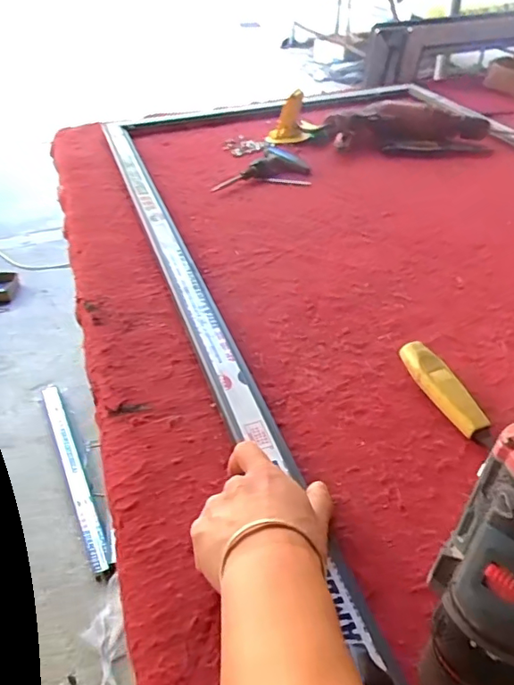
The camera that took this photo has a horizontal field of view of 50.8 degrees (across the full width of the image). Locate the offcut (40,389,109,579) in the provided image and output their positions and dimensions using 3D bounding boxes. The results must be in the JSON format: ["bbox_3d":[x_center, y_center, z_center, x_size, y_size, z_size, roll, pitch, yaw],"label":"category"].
[{"bbox_3d":[-0.507,0.346,1.494,0.051,0.043,0.666,-19,44,-20],"label":"offcut"}]

